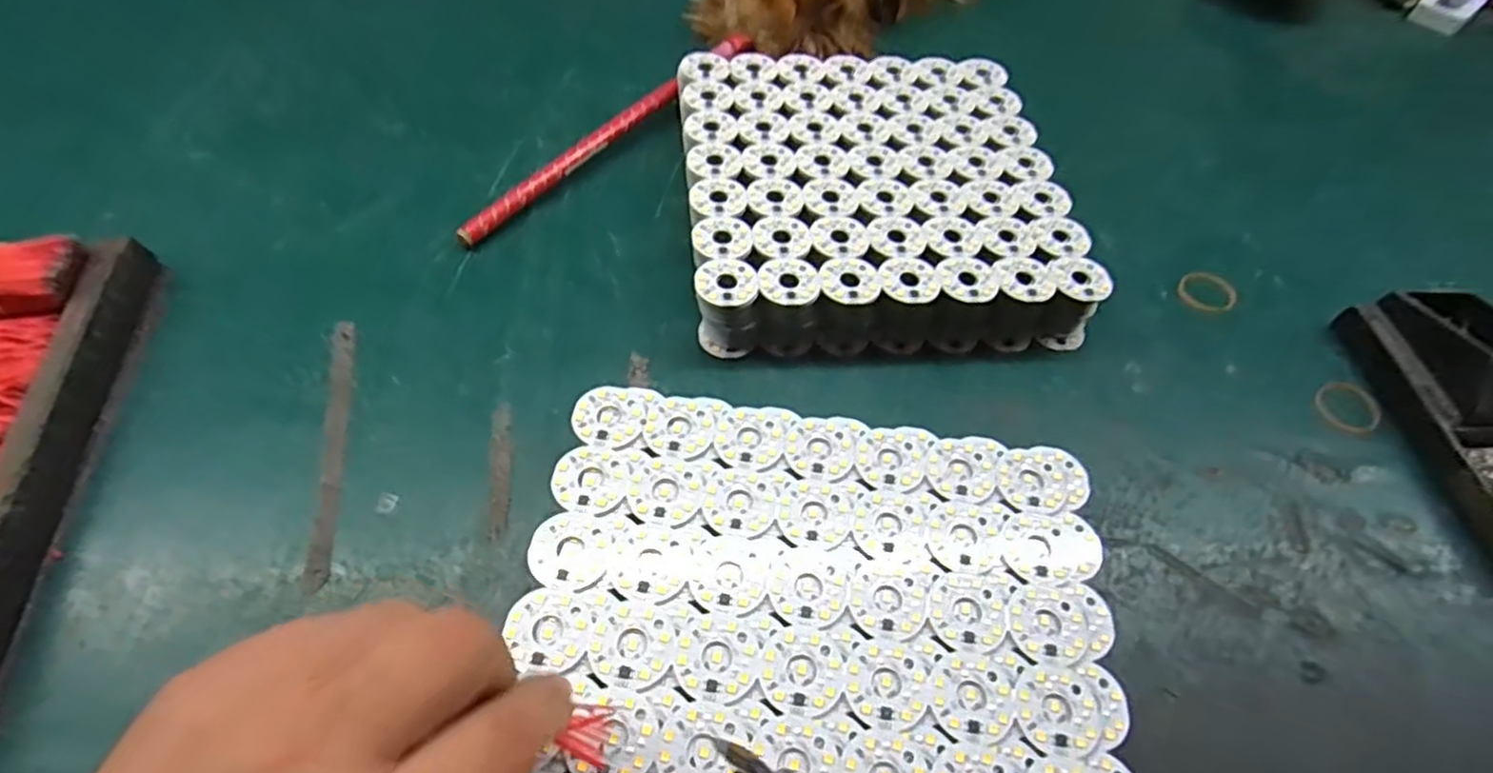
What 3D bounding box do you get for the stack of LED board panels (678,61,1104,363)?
[{"bbox_3d":[0.072,-0.117,0.423,0.208,0.039,0.208,-2,56,-7],"label":"stack of LED board panels"}]

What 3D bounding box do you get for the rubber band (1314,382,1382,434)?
[{"bbox_3d":[0.323,0.010,0.380,0.031,0.004,0.035,40,61,20],"label":"rubber band"}]

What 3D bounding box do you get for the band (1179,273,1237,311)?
[{"bbox_3d":[0.276,-0.058,0.424,0.031,0.004,0.031,36,60,19],"label":"band"}]

